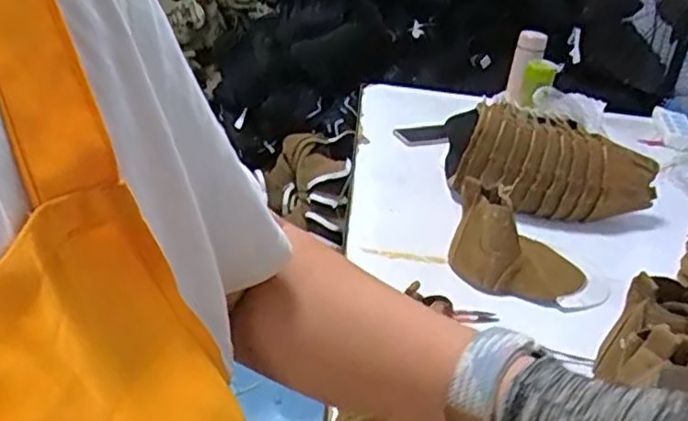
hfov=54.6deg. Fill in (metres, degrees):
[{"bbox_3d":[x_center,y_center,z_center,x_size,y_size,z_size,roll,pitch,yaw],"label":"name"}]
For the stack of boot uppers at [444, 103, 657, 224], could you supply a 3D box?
[{"bbox_3d":[0.402,-0.065,1.235,0.362,0.161,0.137,6,29,-2],"label":"stack of boot uppers"}]

